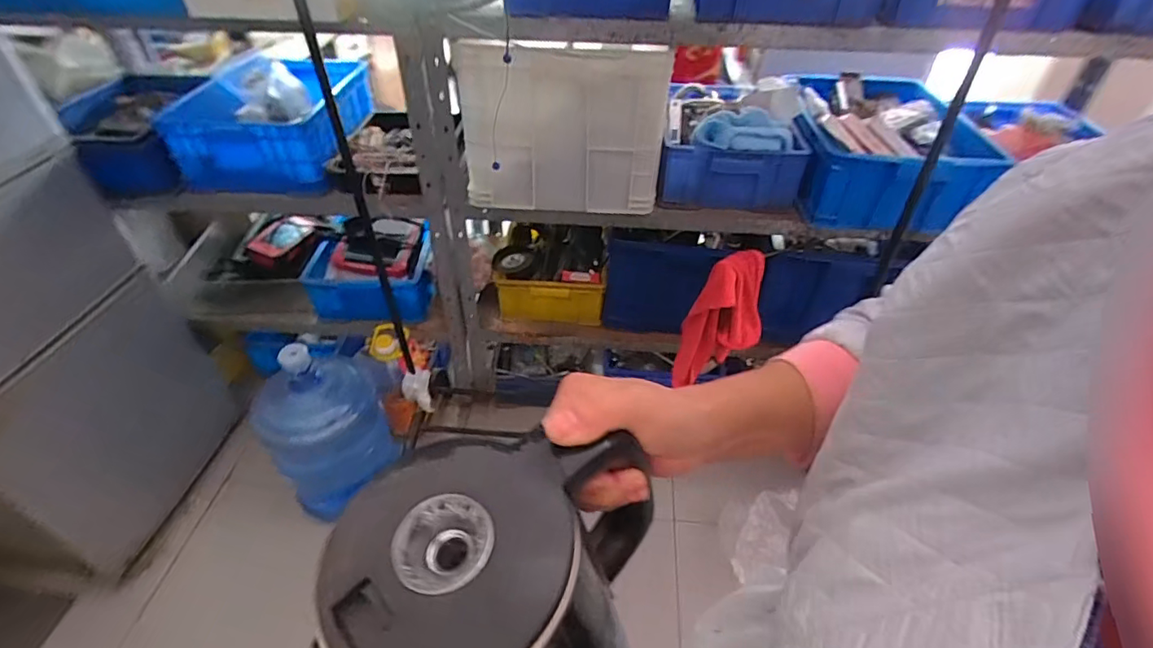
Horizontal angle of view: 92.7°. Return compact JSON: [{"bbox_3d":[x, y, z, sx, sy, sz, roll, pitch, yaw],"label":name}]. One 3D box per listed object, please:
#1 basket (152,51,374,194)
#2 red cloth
[{"bbox_3d":[-0.696,-0.511,1.339,0.363,0.174,0.461,-1,42,-2],"label":"basket"},{"bbox_3d":[0.309,0.006,1.154,0.183,0.317,0.079,-21,47,-22],"label":"red cloth"}]

